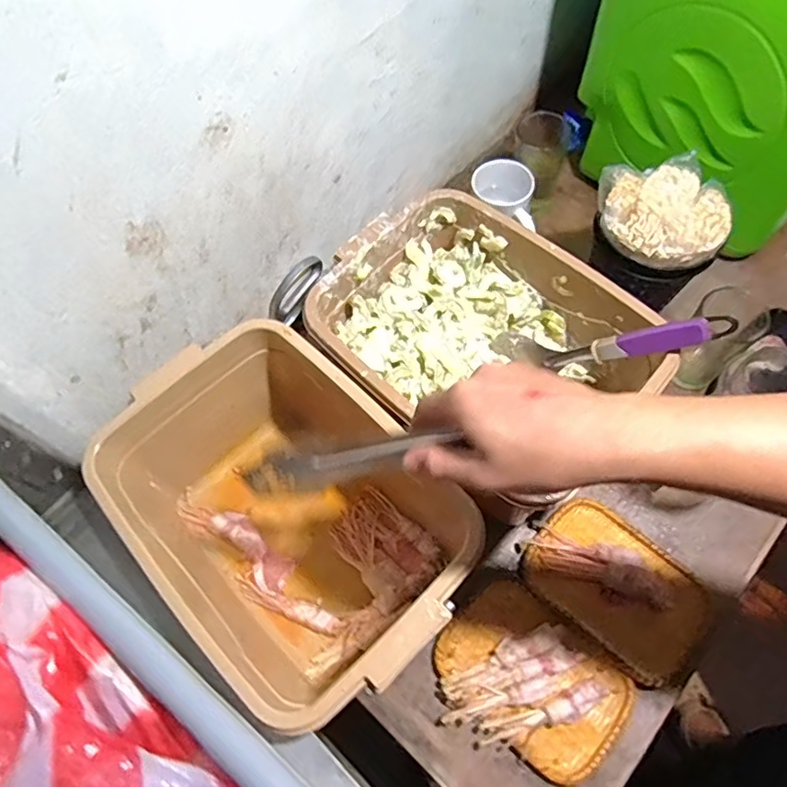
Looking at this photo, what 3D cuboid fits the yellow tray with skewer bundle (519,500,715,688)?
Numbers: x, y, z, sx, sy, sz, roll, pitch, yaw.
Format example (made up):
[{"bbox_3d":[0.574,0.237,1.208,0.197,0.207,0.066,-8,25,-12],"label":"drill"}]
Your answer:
[{"bbox_3d":[0.241,0.204,0.613,0.183,0.018,0.129,40,72,20],"label":"yellow tray with skewer bundle"}]

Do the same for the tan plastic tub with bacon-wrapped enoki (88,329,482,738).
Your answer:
[{"bbox_3d":[-0.102,0.129,0.584,0.249,0.194,0.349,-42,68,-16],"label":"tan plastic tub with bacon-wrapped enoki"}]

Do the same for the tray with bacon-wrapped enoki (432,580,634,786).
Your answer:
[{"bbox_3d":[0.136,0.295,0.580,0.182,0.027,0.149,38,71,20],"label":"tray with bacon-wrapped enoki"}]

